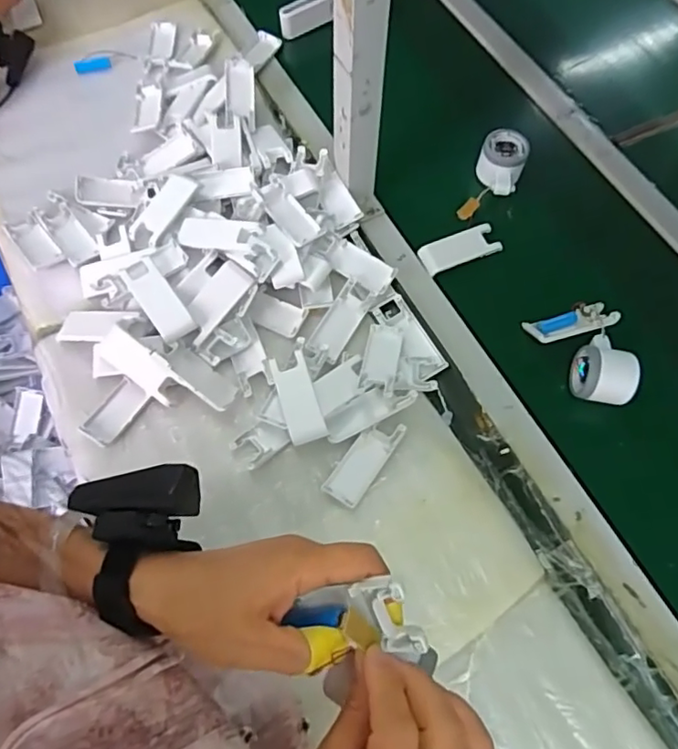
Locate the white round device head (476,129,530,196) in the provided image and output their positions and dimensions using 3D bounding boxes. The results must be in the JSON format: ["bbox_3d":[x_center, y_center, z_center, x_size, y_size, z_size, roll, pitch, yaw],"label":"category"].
[{"bbox_3d":[0.212,-0.277,0.741,0.058,0.045,0.080,23,67,9],"label":"white round device head"}]

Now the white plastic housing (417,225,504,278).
[{"bbox_3d":[0.152,-0.158,0.707,0.101,0.009,0.041,-22,68,-11],"label":"white plastic housing"}]

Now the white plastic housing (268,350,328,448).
[{"bbox_3d":[-0.045,0.024,0.599,0.039,0.013,0.099,-22,68,7],"label":"white plastic housing"}]

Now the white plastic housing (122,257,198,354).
[{"bbox_3d":[-0.197,-0.078,0.622,0.042,0.034,0.106,-31,70,-14],"label":"white plastic housing"}]

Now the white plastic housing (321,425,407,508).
[{"bbox_3d":[0.026,0.087,0.583,0.039,0.008,0.099,32,69,13],"label":"white plastic housing"}]

